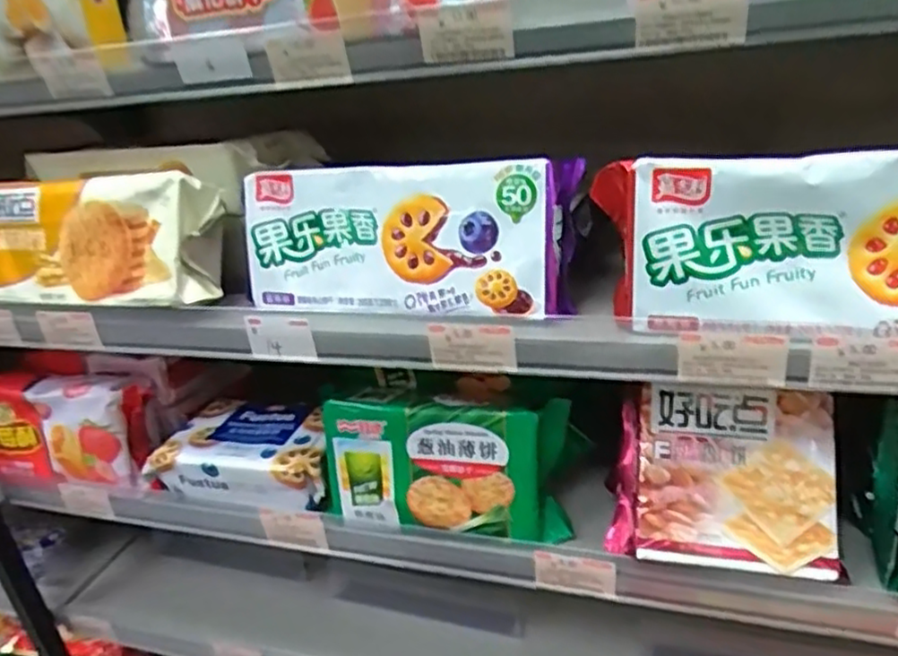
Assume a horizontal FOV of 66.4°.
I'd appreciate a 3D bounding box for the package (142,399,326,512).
[{"bbox_3d":[-0.163,0.105,0.584,0.149,0.045,0.085,2,27,18],"label":"package"}]

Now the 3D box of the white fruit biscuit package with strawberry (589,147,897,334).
[{"bbox_3d":[0.203,-0.045,0.357,0.235,0.089,0.028,3,27,20],"label":"white fruit biscuit package with strawberry"}]

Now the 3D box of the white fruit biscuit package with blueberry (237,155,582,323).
[{"bbox_3d":[-0.034,-0.057,0.448,0.225,0.090,0.038,0,26,14],"label":"white fruit biscuit package with blueberry"}]

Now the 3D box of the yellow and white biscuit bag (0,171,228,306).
[{"bbox_3d":[-0.272,-0.068,0.517,0.219,0.083,0.057,2,27,19],"label":"yellow and white biscuit bag"}]

